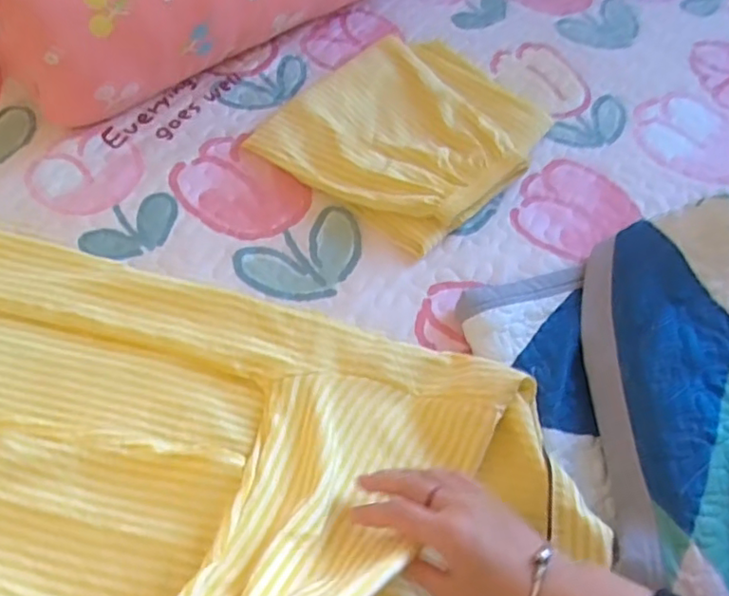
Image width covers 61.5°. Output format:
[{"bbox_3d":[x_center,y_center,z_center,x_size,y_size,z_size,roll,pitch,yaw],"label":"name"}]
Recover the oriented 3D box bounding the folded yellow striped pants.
[{"bbox_3d":[0.053,-0.202,0.722,0.263,0.040,0.283,36,62,17],"label":"folded yellow striped pants"}]

